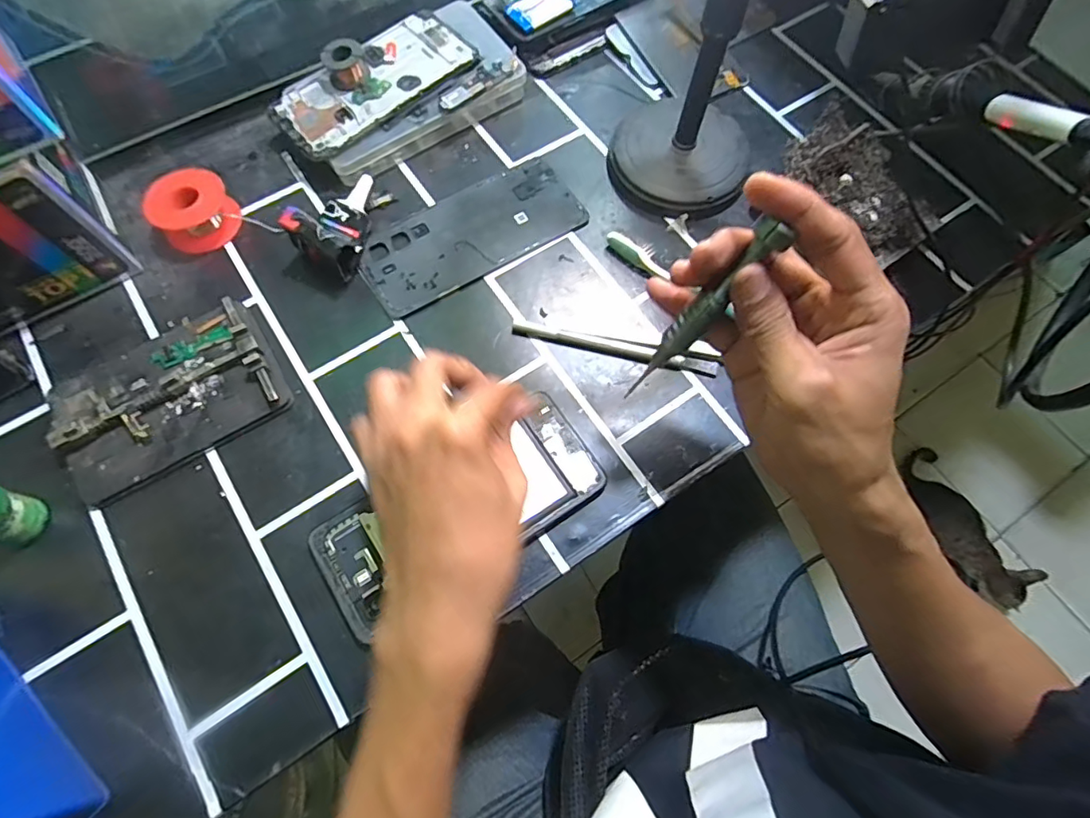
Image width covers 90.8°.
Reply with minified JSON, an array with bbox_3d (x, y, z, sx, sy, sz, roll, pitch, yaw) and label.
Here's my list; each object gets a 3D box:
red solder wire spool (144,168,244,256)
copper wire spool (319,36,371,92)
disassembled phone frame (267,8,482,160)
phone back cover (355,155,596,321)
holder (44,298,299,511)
[{"bbox_3d":[-0.250,-0.141,0.384,0.053,0.030,0.048,-40,76,-15],"label":"red solder wire spool"},{"bbox_3d":[-0.149,-0.257,0.404,0.030,0.024,0.025,-19,71,-9],"label":"copper wire spool"},{"bbox_3d":[-0.131,-0.253,0.412,0.155,0.010,0.078,-37,75,-14],"label":"disassembled phone frame"},{"bbox_3d":[-0.054,-0.130,0.394,0.163,0.004,0.073,-30,73,-12],"label":"phone back cover"},{"bbox_3d":[-0.238,-0.009,0.337,0.128,0.021,0.091,-30,73,-12],"label":"holder"}]

